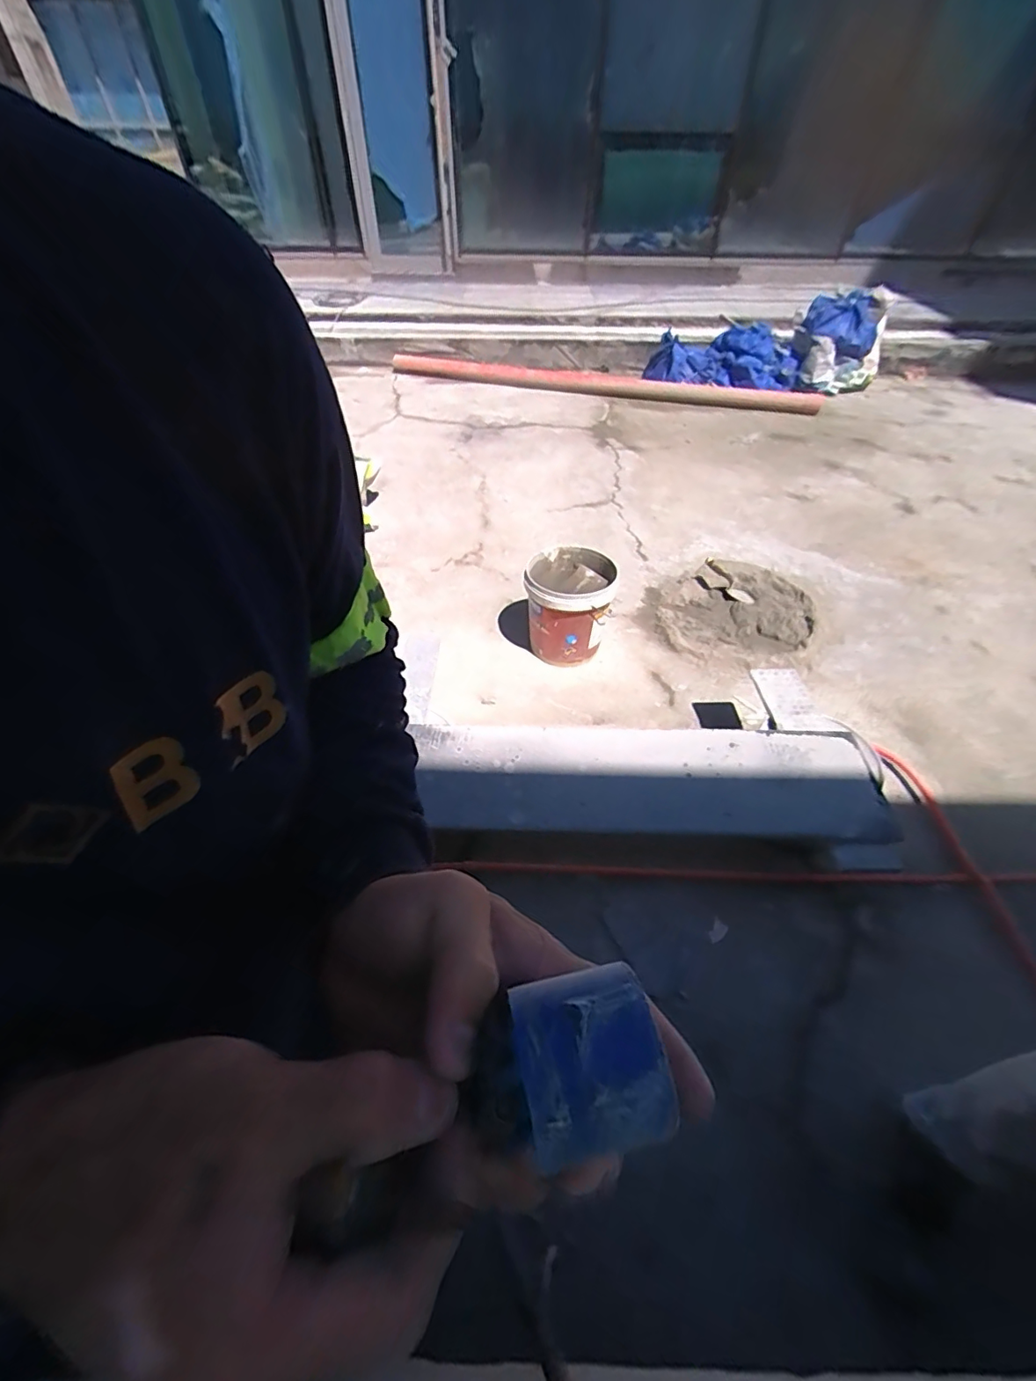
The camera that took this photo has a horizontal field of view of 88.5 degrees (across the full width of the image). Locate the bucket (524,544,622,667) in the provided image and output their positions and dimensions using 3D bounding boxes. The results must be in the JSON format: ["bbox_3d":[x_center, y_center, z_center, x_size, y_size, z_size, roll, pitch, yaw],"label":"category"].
[{"bbox_3d":[0.179,-0.292,1.863,0.291,0.321,0.306,0,46,0],"label":"bucket"}]

